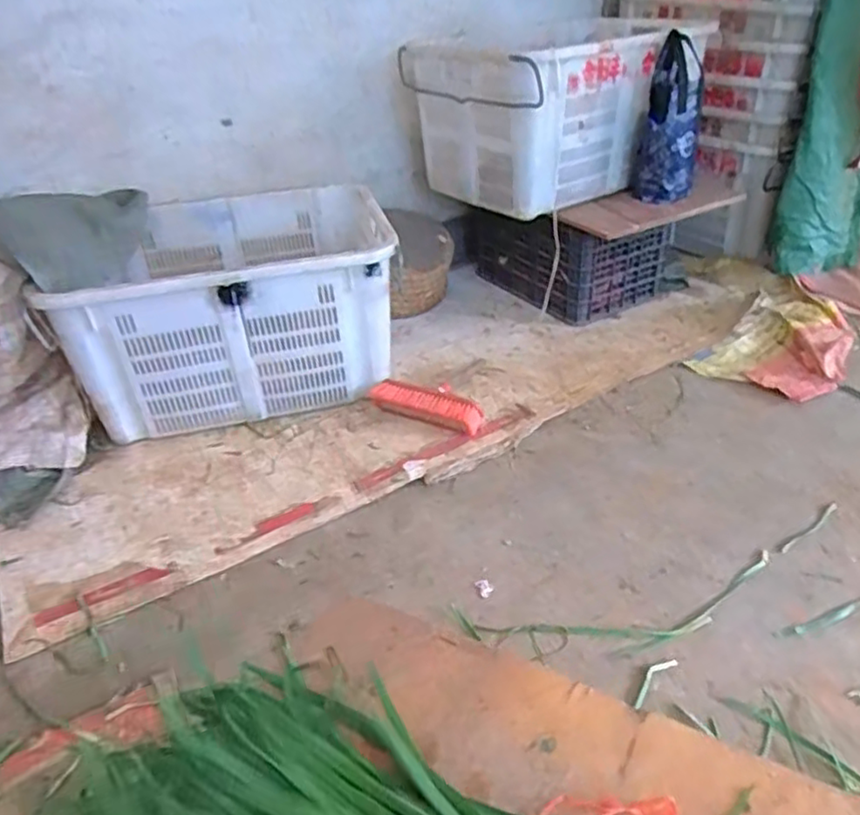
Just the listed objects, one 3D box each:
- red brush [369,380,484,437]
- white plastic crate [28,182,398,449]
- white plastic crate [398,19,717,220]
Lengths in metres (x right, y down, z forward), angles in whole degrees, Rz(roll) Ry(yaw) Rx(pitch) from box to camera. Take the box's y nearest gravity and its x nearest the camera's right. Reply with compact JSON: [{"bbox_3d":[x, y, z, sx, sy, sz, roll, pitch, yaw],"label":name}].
[{"bbox_3d":[-0.014,-0.001,1.368,0.249,0.068,0.052,13,37,24],"label":"red brush"},{"bbox_3d":[-0.408,-0.215,1.485,0.627,0.365,0.472,-11,34,-10],"label":"white plastic crate"},{"bbox_3d":[0.268,-0.751,1.703,0.513,0.358,0.481,-19,36,-22],"label":"white plastic crate"}]

